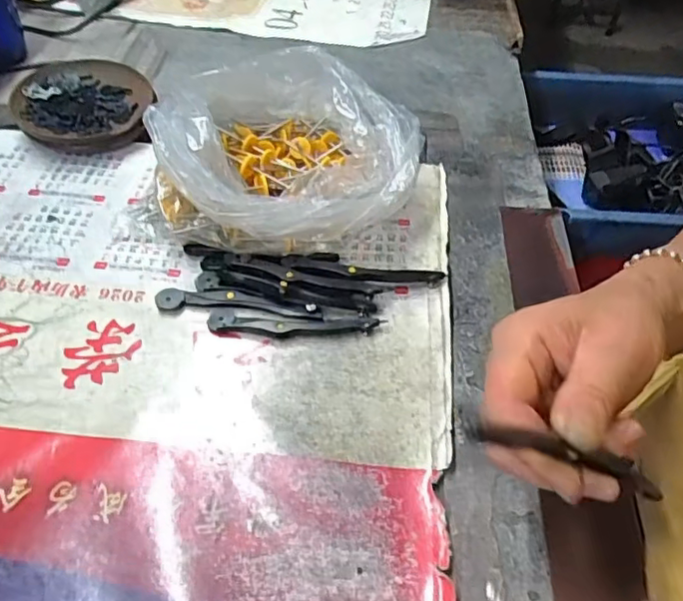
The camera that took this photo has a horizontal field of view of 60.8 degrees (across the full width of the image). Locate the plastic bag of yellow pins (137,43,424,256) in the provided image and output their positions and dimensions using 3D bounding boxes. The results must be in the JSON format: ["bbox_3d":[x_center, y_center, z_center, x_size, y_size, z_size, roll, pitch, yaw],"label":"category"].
[{"bbox_3d":[-0.044,-0.108,0.440,0.189,0.087,0.164,18,51,13],"label":"plastic bag of yellow pins"}]

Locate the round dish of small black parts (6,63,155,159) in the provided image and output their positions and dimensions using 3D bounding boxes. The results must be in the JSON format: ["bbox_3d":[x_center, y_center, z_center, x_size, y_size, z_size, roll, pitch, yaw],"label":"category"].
[{"bbox_3d":[-0.231,-0.176,0.526,0.113,0.030,0.111,-9,51,-10],"label":"round dish of small black parts"}]

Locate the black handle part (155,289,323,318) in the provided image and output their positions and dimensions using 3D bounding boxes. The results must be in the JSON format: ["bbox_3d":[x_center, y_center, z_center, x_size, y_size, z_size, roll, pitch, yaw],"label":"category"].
[{"bbox_3d":[-0.070,0.001,0.399,0.111,0.009,0.019,3,50,0],"label":"black handle part"}]

